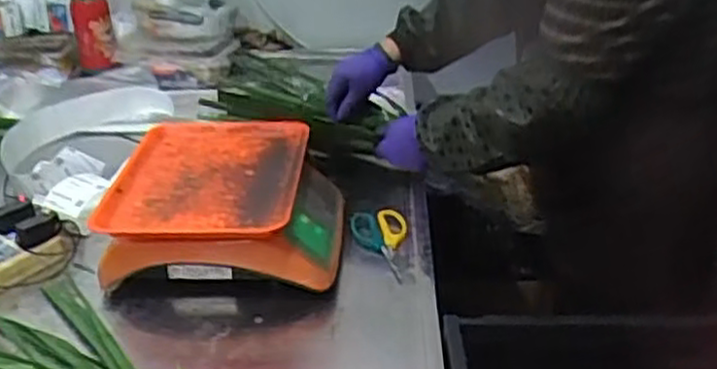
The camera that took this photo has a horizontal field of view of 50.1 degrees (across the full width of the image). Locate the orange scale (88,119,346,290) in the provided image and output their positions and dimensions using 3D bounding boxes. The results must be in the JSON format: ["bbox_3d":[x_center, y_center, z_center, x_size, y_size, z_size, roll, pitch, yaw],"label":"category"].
[{"bbox_3d":[-0.162,0.019,0.985,0.278,0.101,0.283,1,29,3],"label":"orange scale"}]

